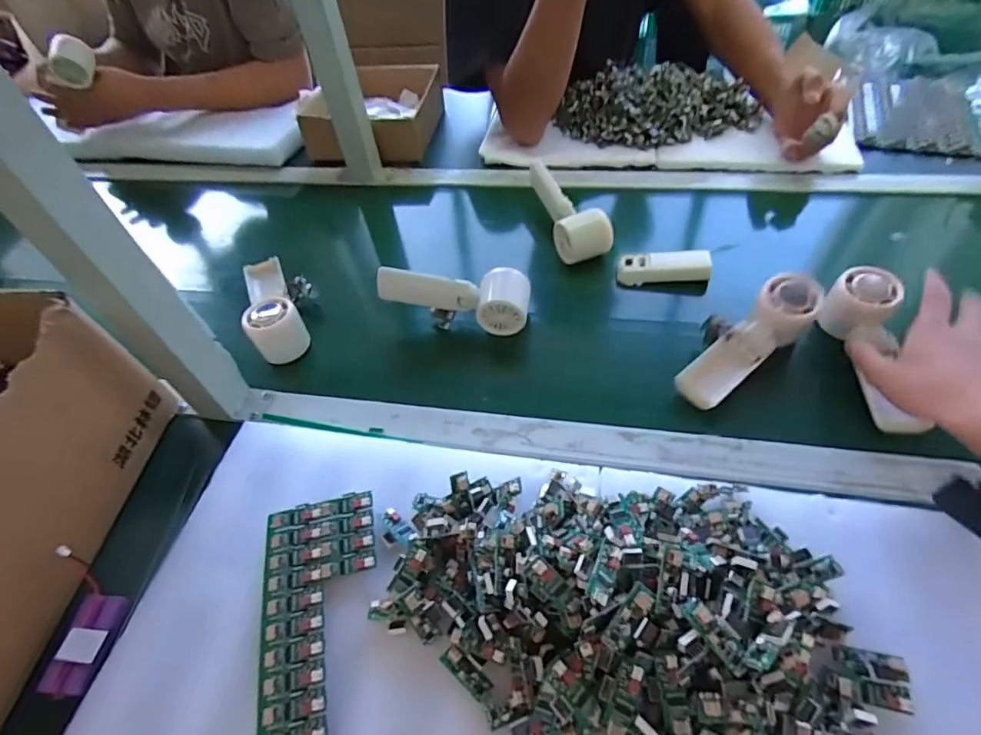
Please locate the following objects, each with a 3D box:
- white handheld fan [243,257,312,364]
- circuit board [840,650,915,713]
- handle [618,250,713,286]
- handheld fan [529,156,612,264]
[{"bbox_3d":[-0.251,-0.081,0.584,0.068,0.052,0.153,-22,50,-12],"label":"white handheld fan"},{"bbox_3d":[0.231,0.184,0.292,0.035,0.006,0.031,9,53,12],"label":"circuit board"},{"bbox_3d":[0.205,-0.118,0.584,0.100,0.030,0.035,5,52,9],"label":"handle"},{"bbox_3d":[0.093,-0.204,0.627,0.055,0.047,0.157,-20,63,-11],"label":"handheld fan"}]

